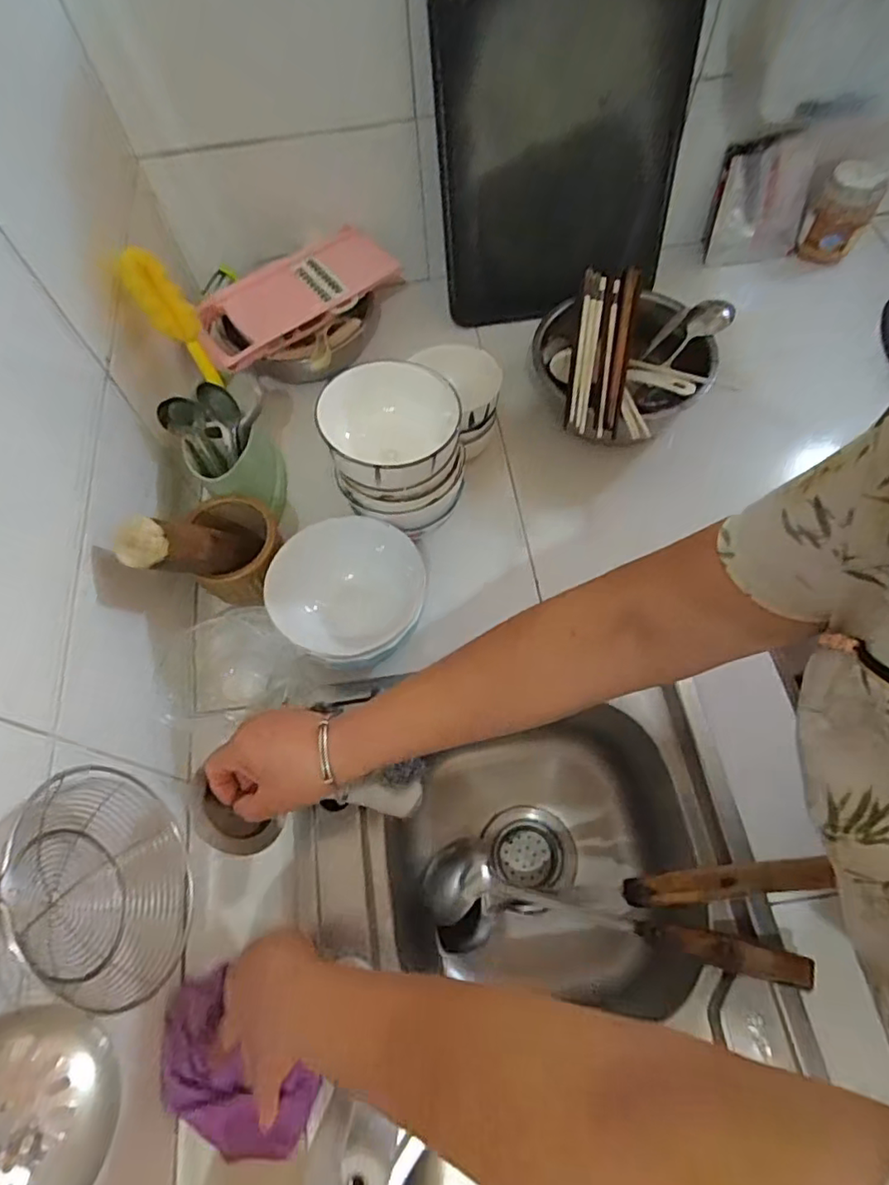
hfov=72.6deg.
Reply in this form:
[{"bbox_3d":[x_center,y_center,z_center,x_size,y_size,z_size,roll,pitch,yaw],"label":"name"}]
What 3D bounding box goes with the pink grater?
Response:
[{"bbox_3d":[-0.179,-0.366,0.756,0.281,0.074,0.111,-37,69,-14],"label":"pink grater"}]

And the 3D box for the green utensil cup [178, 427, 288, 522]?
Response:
[{"bbox_3d":[-0.224,-0.127,0.650,0.082,0.087,0.083,-1,65,2],"label":"green utensil cup"}]

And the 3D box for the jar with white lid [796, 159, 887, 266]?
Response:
[{"bbox_3d":[0.525,-0.498,0.792,0.074,0.089,0.085,32,70,16],"label":"jar with white lid"}]

